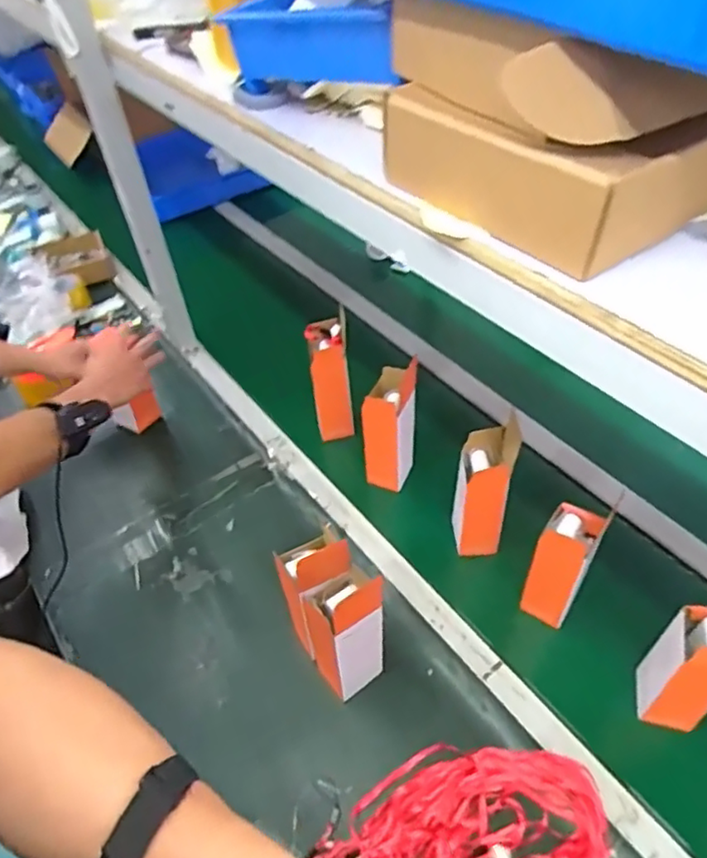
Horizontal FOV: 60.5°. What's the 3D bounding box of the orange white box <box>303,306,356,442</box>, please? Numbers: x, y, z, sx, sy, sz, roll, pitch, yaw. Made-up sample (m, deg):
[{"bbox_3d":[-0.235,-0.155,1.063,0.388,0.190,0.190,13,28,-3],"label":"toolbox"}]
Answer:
[{"bbox_3d":[-0.036,-0.074,1.008,0.064,0.211,0.082,-9,47,-4],"label":"orange white box"}]

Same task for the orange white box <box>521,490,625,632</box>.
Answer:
[{"bbox_3d":[0.263,0.175,0.767,0.063,0.184,0.078,27,55,26],"label":"orange white box"}]

